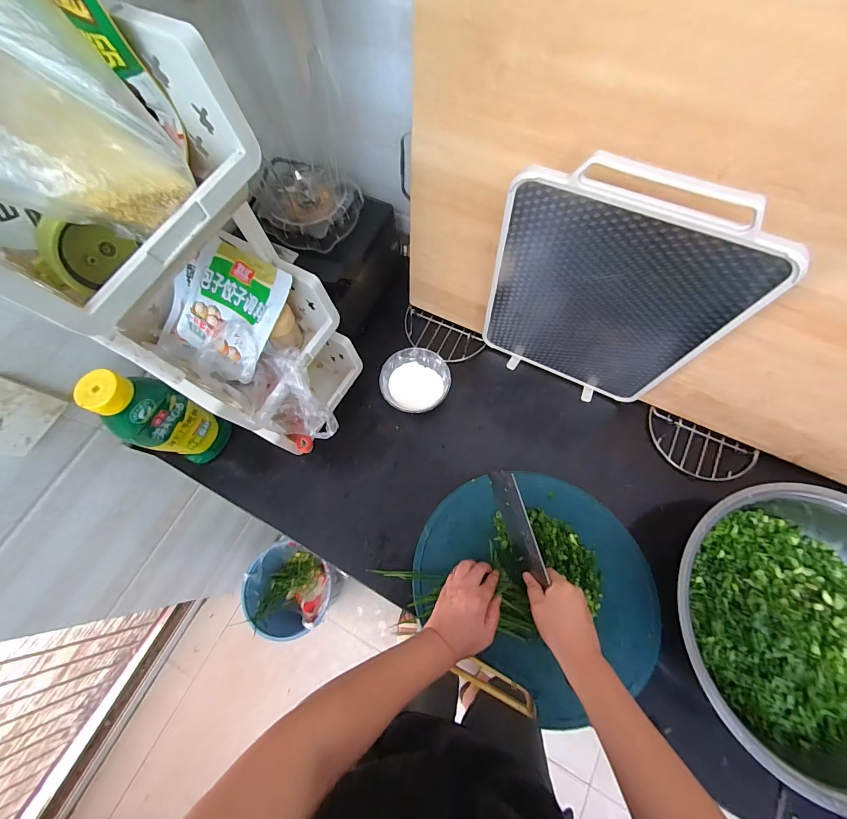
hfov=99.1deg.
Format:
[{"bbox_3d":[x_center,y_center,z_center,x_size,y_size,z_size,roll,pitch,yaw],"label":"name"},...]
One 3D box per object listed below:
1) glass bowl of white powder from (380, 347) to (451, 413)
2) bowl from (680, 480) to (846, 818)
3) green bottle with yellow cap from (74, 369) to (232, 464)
[{"bbox_3d":[-0.014,-0.048,0.657,0.120,0.050,0.117,0,69,0],"label":"glass bowl of white powder"},{"bbox_3d":[0.502,0.285,0.478,0.352,0.113,0.347,0,69,0],"label":"bowl"},{"bbox_3d":[-0.388,0.017,0.545,0.064,0.227,0.086,18,71,7],"label":"green bottle with yellow cap"}]

